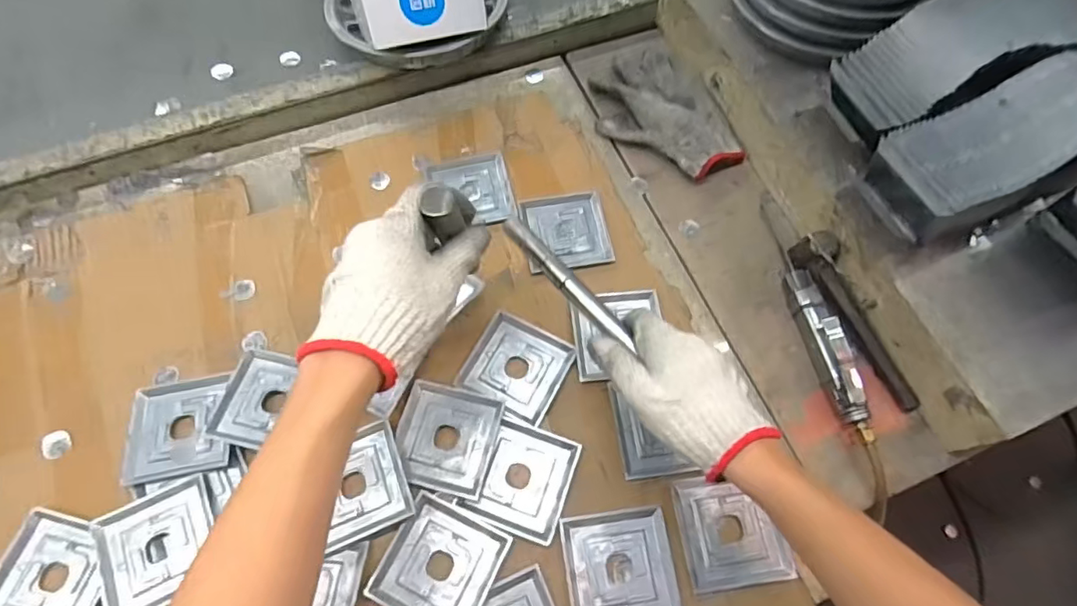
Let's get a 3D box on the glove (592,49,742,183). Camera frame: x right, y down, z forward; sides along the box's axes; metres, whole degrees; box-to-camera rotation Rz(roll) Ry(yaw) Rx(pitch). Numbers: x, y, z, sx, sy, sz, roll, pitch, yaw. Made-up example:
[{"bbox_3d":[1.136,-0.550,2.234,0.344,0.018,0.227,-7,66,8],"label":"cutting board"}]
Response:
[{"bbox_3d":[0.144,-0.224,0.667,0.135,0.022,0.194,-24,70,-13],"label":"glove"}]

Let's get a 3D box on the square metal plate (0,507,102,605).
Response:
[{"bbox_3d":[-0.398,0.225,0.456,0.090,0.007,0.091,13,66,3],"label":"square metal plate"}]

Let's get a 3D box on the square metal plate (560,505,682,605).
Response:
[{"bbox_3d":[0.069,0.224,0.471,0.089,0.004,0.090,-6,67,-5],"label":"square metal plate"}]

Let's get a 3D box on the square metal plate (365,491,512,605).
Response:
[{"bbox_3d":[-0.082,0.217,0.464,0.088,0.007,0.089,25,67,8],"label":"square metal plate"}]

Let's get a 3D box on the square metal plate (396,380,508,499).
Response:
[{"bbox_3d":[-0.083,0.121,0.507,0.088,0.005,0.089,14,66,3],"label":"square metal plate"}]

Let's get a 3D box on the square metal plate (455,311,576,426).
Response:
[{"bbox_3d":[-0.021,0.061,0.540,0.087,0.007,0.088,27,68,9],"label":"square metal plate"}]

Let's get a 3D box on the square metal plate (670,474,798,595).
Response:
[{"bbox_3d":[0.166,0.194,0.480,0.084,0.012,0.089,-7,67,-6],"label":"square metal plate"}]

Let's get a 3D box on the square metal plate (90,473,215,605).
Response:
[{"bbox_3d":[-0.312,0.202,0.460,0.092,0.007,0.088,-22,69,-12],"label":"square metal plate"}]

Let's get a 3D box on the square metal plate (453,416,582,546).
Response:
[{"bbox_3d":[-0.014,0.155,0.497,0.081,0.006,0.092,19,67,6],"label":"square metal plate"}]

